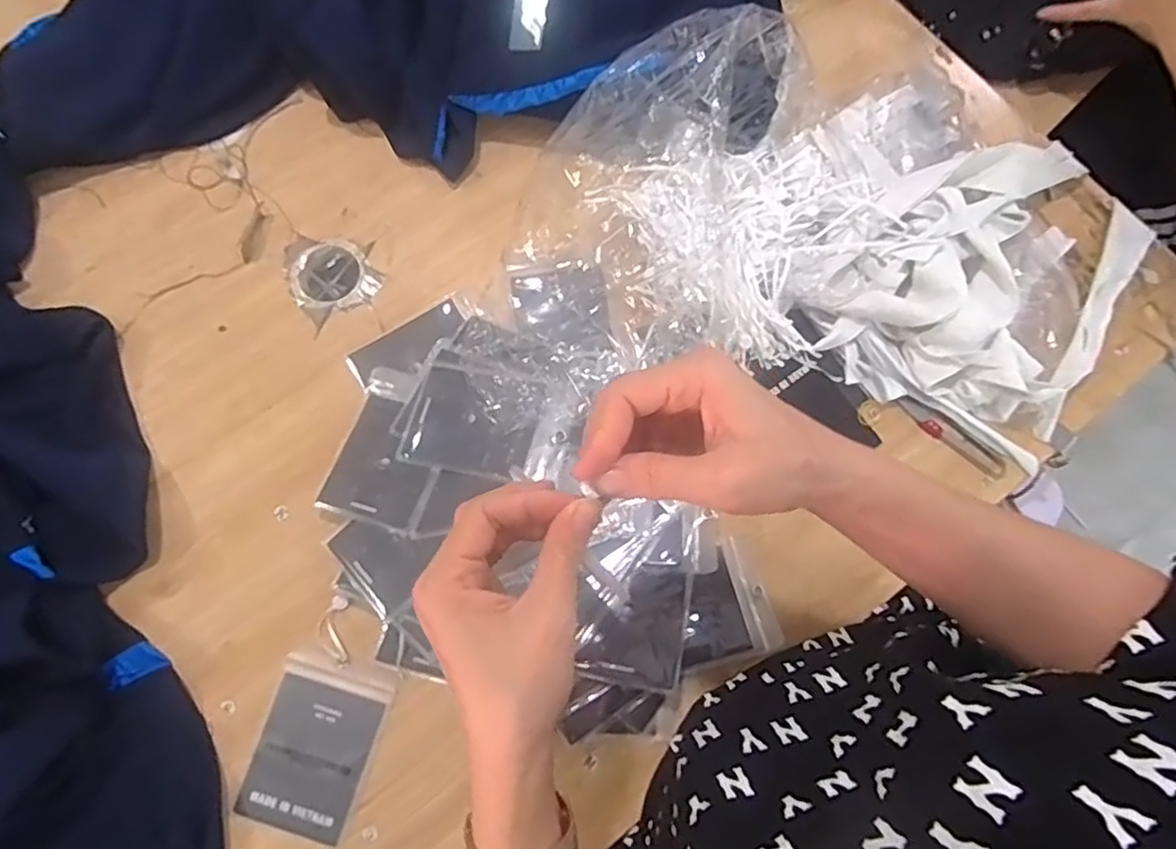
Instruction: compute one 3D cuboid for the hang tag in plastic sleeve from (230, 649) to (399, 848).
[{"bbox_3d":[-0.199,0.233,0.499,0.081,0.004,0.120,17,77,2],"label":"hang tag in plastic sleeve"}]

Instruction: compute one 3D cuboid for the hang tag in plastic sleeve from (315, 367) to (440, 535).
[{"bbox_3d":[-0.156,0.018,0.545,0.084,0.008,0.132,10,68,10],"label":"hang tag in plastic sleeve"}]

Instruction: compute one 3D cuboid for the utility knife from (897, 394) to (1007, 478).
[{"bbox_3d":[0.299,0.008,0.559,0.098,0.004,0.020,37,104,8],"label":"utility knife"}]

